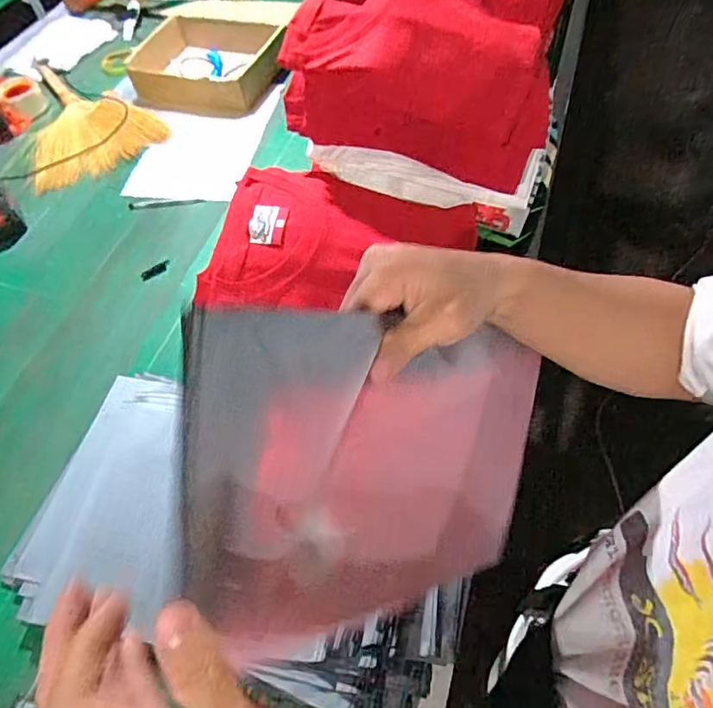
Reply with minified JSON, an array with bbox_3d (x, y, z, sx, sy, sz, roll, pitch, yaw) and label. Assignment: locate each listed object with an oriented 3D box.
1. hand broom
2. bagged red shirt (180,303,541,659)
[{"bbox_3d":[-0.585,-0.495,1.082,0.251,0.036,0.428,-34,63,-17],"label":"hand broom"},{"bbox_3d":[0.027,0.088,0.367,0.292,0.238,0.021,-4,19,-37],"label":"bagged red shirt"}]

